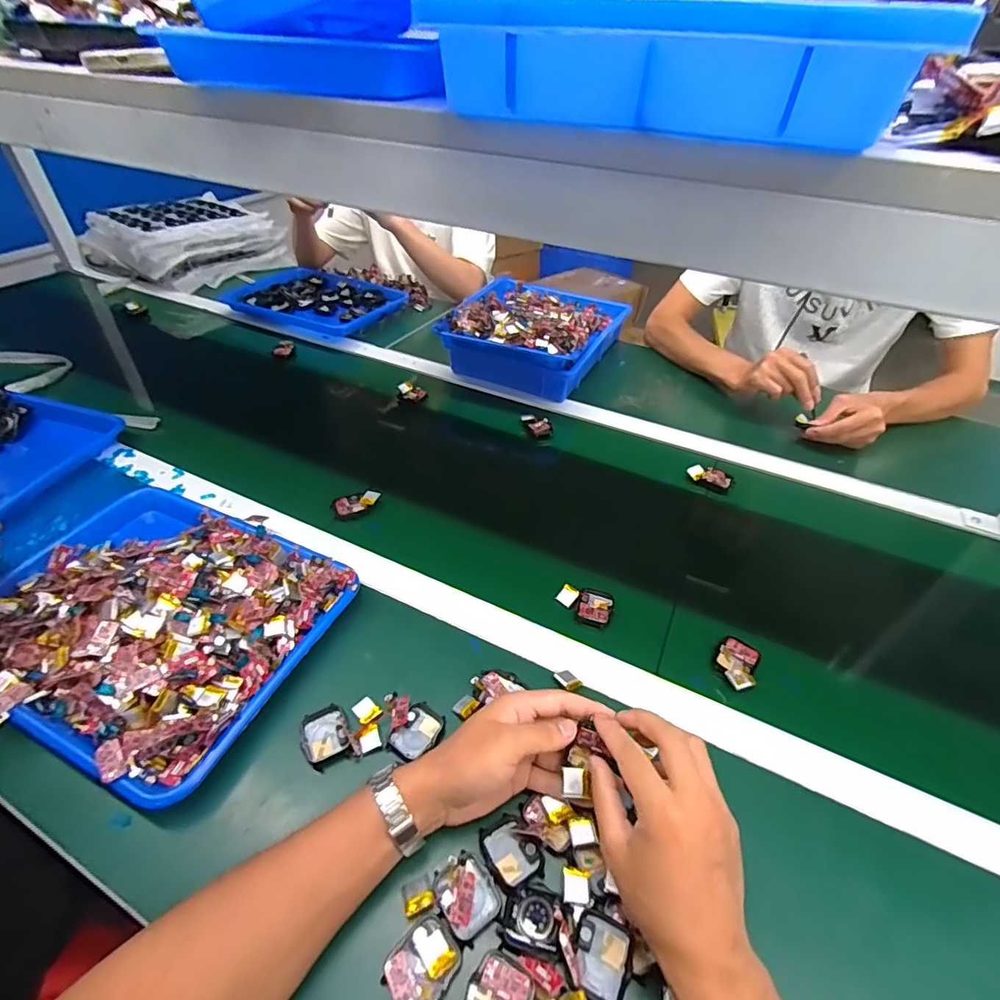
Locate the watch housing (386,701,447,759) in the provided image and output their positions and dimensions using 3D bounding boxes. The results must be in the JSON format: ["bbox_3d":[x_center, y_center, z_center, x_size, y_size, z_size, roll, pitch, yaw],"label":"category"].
[{"bbox_3d":[-0.071,0.204,0.438,0.034,0.014,0.045,23,47,22],"label":"watch housing"}]

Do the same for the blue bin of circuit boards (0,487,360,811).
[{"bbox_3d":[-0.337,0.106,0.490,0.324,0.059,0.256,18,45,17],"label":"blue bin of circuit boards"}]

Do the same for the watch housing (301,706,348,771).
[{"bbox_3d":[-0.151,0.201,0.432,0.037,0.009,0.045,-23,48,-25],"label":"watch housing"}]

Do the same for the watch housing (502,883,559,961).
[{"bbox_3d":[0.023,0.287,0.343,0.038,0.011,0.035,15,44,14],"label":"watch housing"}]

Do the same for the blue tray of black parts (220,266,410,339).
[{"bbox_3d":[-0.376,-0.414,1.035,0.310,0.035,0.221,18,45,17],"label":"blue tray of black parts"}]

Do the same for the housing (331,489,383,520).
[{"bbox_3d":[-0.185,0.003,0.647,0.063,0.019,0.028,-25,49,-27],"label":"housing"}]

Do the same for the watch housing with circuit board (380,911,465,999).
[{"bbox_3d":[-0.050,0.304,0.327,0.039,0.014,0.048,29,49,26],"label":"watch housing with circuit board"}]

